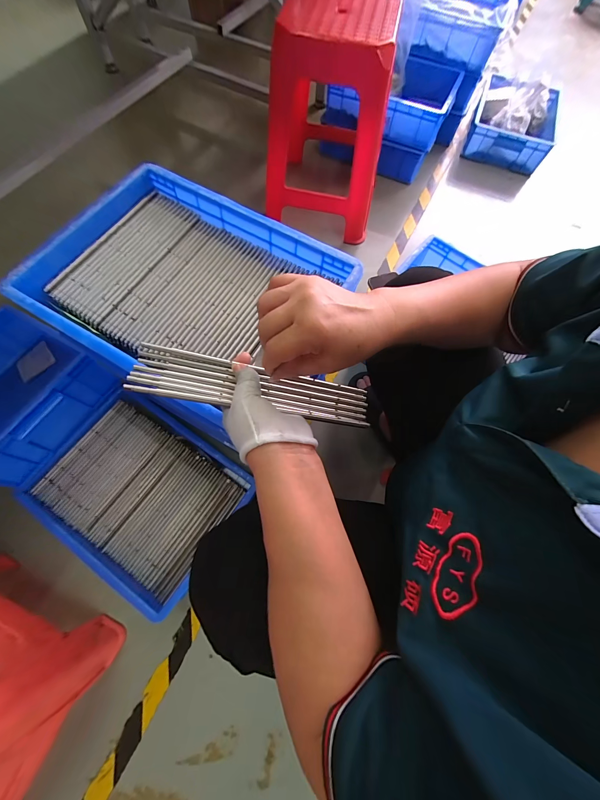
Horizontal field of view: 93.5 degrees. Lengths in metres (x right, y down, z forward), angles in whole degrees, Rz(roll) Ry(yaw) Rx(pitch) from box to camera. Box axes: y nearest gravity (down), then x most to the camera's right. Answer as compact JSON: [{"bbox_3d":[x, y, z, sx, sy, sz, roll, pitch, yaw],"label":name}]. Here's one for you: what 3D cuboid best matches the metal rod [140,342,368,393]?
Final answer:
[{"bbox_3d":[-0.039,-0.033,0.315,0.250,0.004,0.007,10,69,-15],"label":"metal rod"}]

